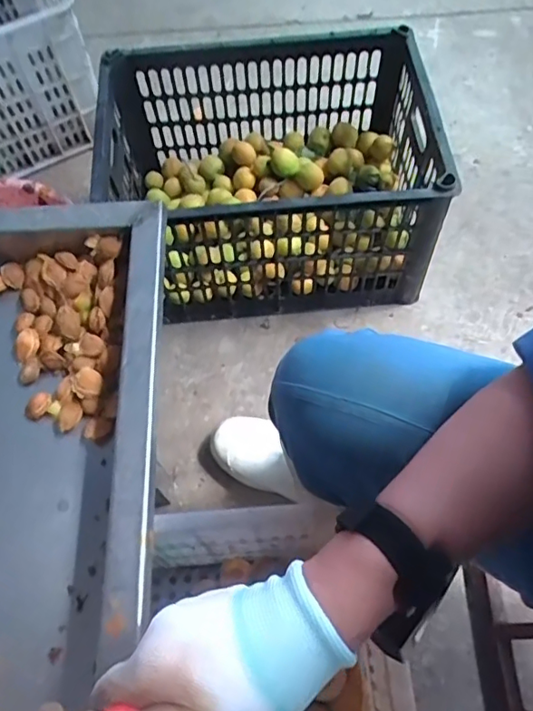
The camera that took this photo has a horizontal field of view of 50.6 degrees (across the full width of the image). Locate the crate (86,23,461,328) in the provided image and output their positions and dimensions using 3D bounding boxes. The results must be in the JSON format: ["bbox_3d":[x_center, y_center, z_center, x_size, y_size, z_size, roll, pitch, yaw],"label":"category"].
[{"bbox_3d":[0.009,-0.287,0.923,0.474,0.269,0.342,-6,63,-1],"label":"crate"}]

